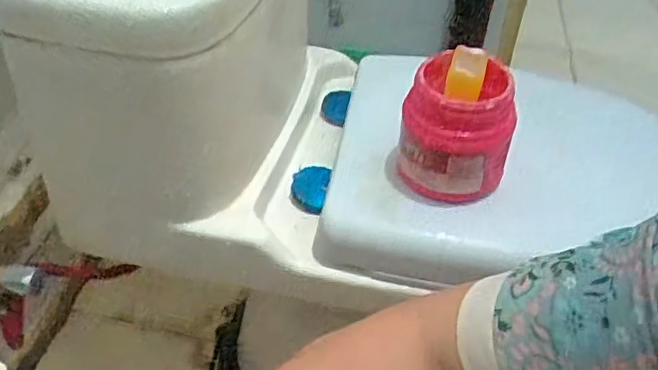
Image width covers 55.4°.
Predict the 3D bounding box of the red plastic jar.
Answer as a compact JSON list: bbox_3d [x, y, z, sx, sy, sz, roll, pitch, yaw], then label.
[{"bbox_3d":[0.113,-0.052,0.553,0.093,0.121,0.079,-1,41,-6],"label":"red plastic jar"}]

